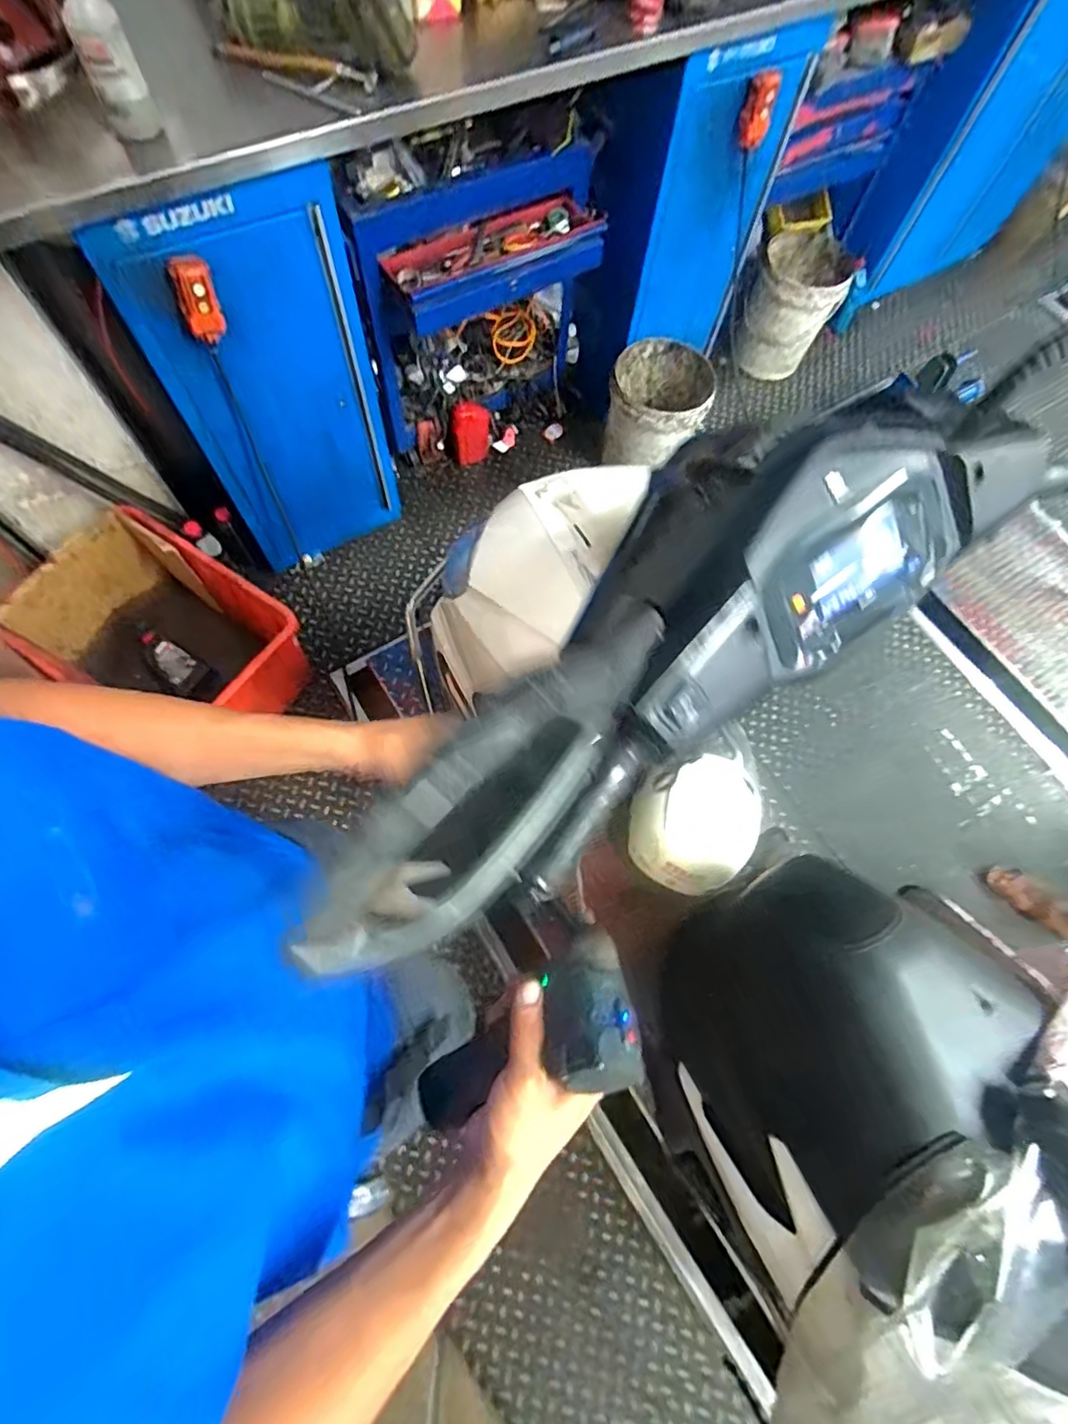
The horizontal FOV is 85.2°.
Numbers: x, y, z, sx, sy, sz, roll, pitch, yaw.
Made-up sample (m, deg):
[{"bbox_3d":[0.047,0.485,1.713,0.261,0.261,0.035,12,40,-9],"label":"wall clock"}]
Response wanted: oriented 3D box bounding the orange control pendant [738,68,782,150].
[{"bbox_3d":[0.499,-1.349,1.307,0.075,0.143,0.045,-8,73,-3],"label":"orange control pendant"}]

